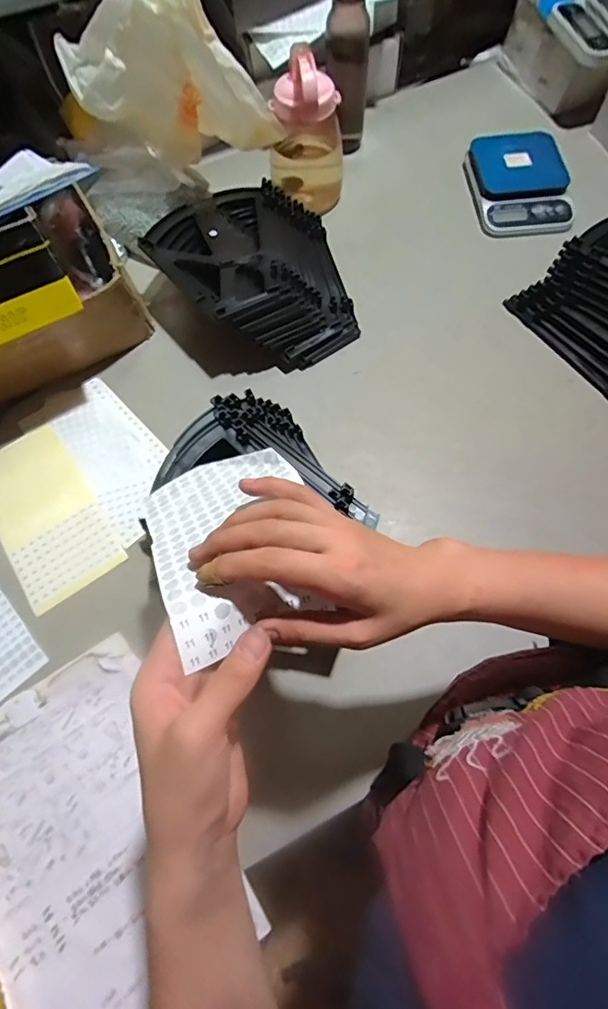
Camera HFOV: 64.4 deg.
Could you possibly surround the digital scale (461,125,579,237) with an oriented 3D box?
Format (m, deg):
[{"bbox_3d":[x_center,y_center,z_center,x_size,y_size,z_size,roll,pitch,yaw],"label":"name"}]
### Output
[{"bbox_3d":[0.355,-0.524,0.790,0.147,0.042,0.207,-3,68,1],"label":"digital scale"}]

